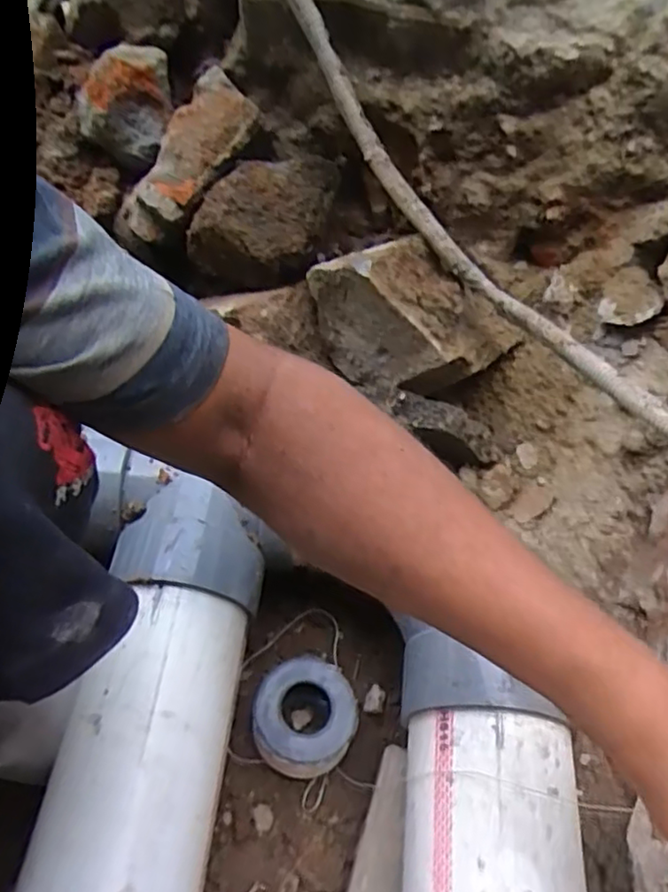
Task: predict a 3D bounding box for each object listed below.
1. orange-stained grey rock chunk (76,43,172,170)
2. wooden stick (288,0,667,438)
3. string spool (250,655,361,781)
[{"bbox_3d":[-0.206,-0.334,0.635,0.091,0.076,0.072,-10,58,-7],"label":"orange-stained grey rock chunk"},{"bbox_3d":[0.098,-0.222,0.539,0.051,0.163,0.703,-33,77,-20],"label":"wooden stick"},{"bbox_3d":[-0.025,0.234,0.556,0.085,0.051,0.089,0,58,0],"label":"string spool"}]

